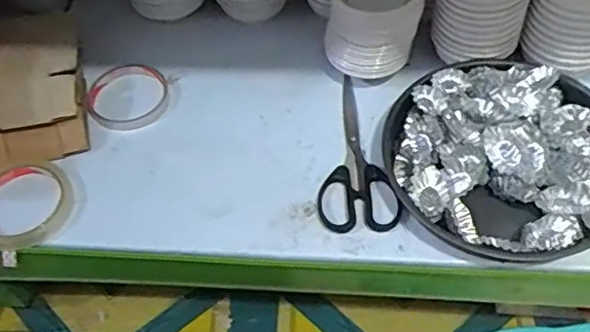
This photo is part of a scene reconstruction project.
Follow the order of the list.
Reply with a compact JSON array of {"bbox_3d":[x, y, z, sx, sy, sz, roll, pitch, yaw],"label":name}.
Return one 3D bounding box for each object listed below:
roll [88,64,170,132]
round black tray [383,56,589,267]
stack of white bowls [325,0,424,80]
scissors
[{"bbox_3d":[-0.177,-0.074,0.639,0.084,0.013,0.091,-1,55,2],"label":"roll"},{"bbox_3d":[0.196,-0.012,0.554,0.206,0.033,0.206,-1,55,2],"label":"round black tray"},{"bbox_3d":[0.076,-0.148,0.604,0.084,0.092,0.082,-8,55,-3],"label":"stack of white bowls"},{"bbox_3d":[0.045,-0.012,0.584,0.070,0.008,0.178,-12,55,-6],"label":"scissors"}]

